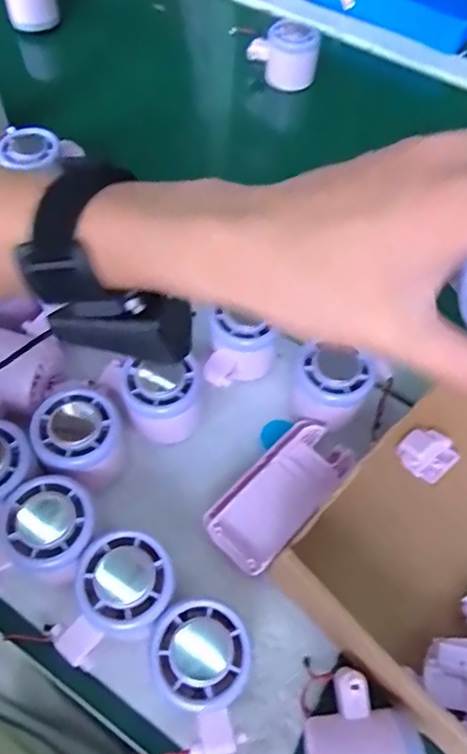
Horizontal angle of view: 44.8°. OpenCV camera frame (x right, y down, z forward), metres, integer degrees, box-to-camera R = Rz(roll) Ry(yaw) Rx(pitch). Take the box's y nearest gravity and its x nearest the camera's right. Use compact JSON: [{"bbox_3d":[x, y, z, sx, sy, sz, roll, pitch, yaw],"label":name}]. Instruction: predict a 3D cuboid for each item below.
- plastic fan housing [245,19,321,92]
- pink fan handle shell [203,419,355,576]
[{"bbox_3d":[0.058,-0.379,0.668,0.078,0.061,0.078,5,59,2],"label":"plastic fan housing"},{"bbox_3d":[0.032,0.076,0.376,0.051,0.016,0.108,40,66,20],"label":"pink fan handle shell"}]

